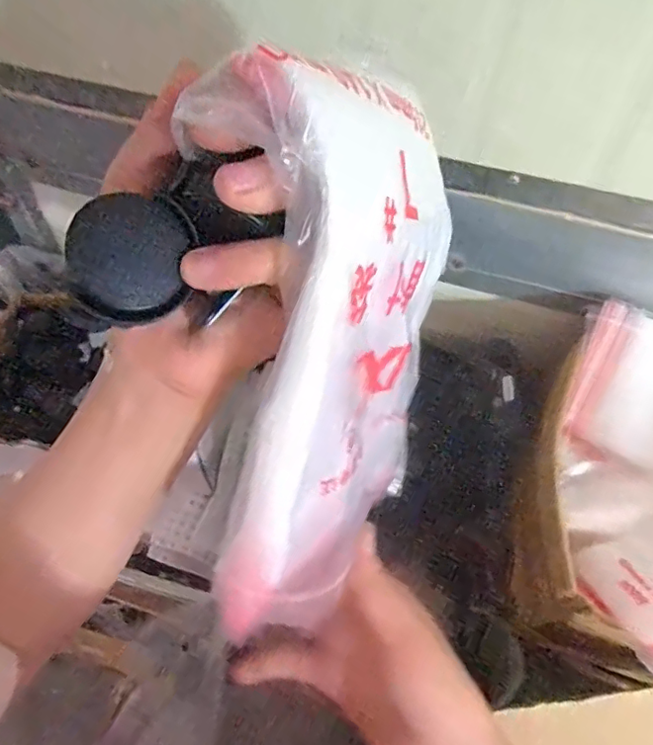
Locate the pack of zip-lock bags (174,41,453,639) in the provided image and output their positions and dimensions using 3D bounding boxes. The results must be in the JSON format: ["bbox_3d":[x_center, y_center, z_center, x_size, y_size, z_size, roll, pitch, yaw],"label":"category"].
[{"bbox_3d":[0.012,-0.001,0.241,0.041,0.226,0.141,18,24,29],"label":"pack of zip-lock bags"}]

